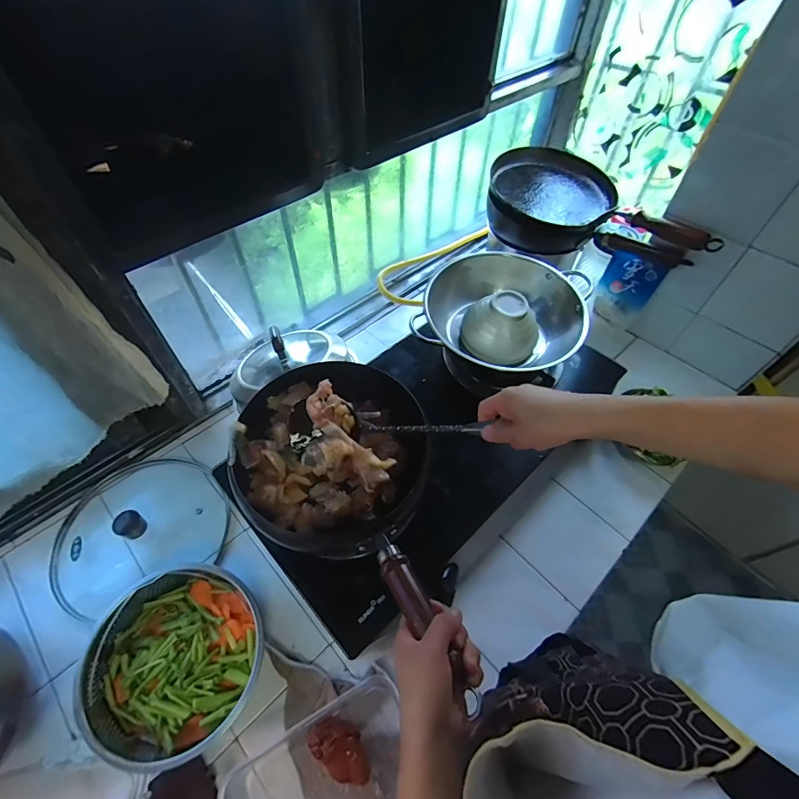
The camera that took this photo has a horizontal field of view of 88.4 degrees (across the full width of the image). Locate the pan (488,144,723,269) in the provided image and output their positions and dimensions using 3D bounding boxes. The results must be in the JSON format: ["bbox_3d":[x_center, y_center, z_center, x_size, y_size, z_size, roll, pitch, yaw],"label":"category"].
[{"bbox_3d":[0.405,-0.396,0.859,0.269,0.133,0.449,-38,64,-25],"label":"pan"}]

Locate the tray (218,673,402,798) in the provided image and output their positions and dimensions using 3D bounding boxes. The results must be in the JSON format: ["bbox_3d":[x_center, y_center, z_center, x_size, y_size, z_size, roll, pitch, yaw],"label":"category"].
[{"bbox_3d":[-0.078,0.460,0.475,0.213,0.054,0.160,-25,59,-18],"label":"tray"}]

